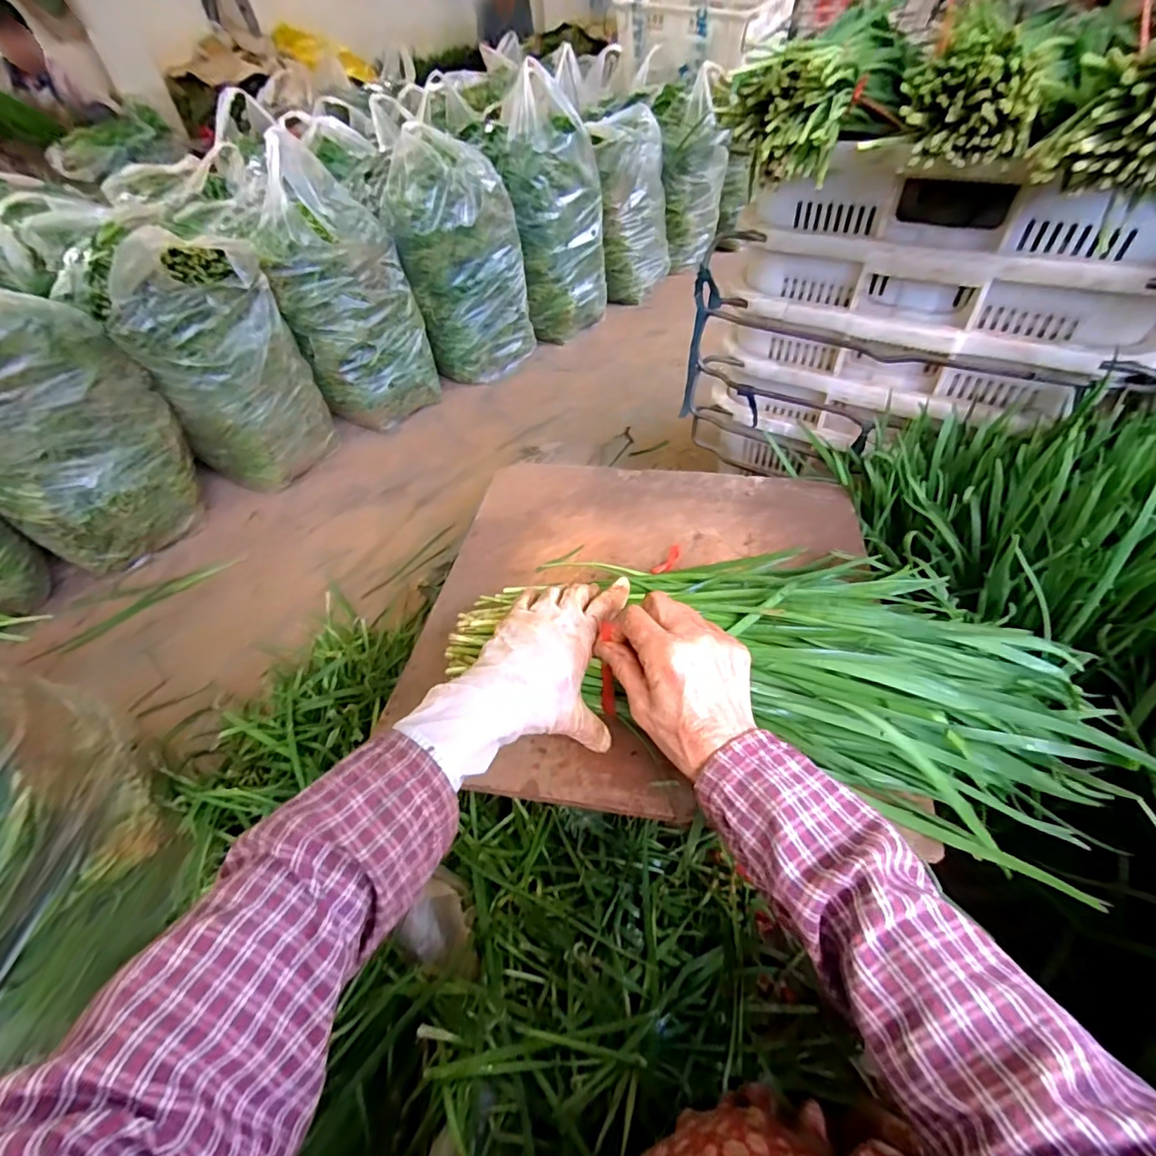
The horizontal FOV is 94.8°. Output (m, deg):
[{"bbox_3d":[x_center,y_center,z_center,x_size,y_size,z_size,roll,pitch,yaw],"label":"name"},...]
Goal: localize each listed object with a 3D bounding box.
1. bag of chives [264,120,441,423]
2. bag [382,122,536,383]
[{"bbox_3d":[-0.553,-0.687,1.317,0.292,0.552,0.203,-15,49,-10],"label":"bag of chives"},{"bbox_3d":[-0.315,-0.881,1.511,0.320,0.548,0.311,-7,48,-3],"label":"bag"}]

